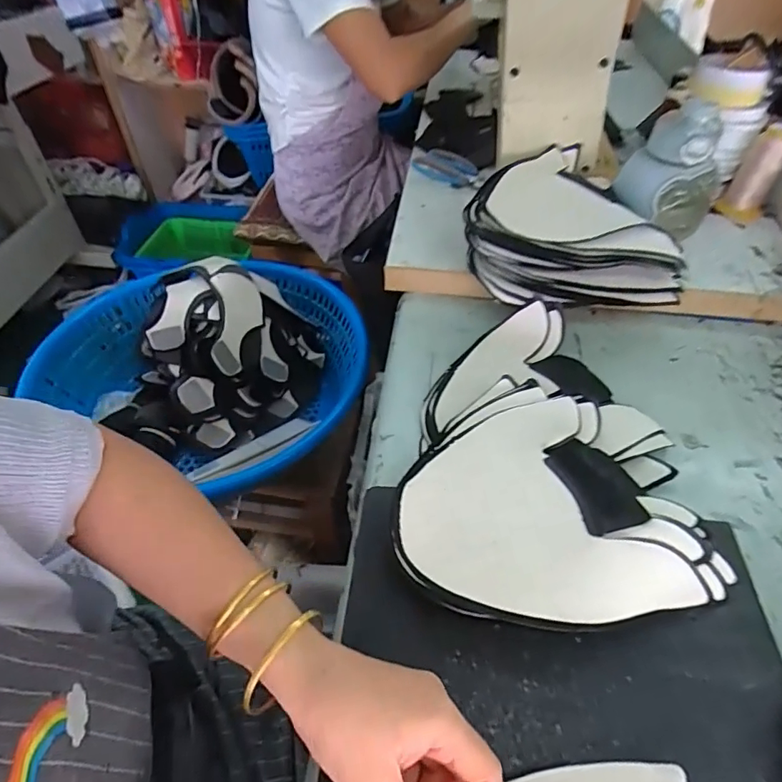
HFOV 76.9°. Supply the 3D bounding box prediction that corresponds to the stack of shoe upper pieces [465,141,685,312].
[{"bbox_3d":[0.213,-0.212,0.613,0.246,0.078,0.242,-4,48,-4],"label":"stack of shoe upper pieces"}]

